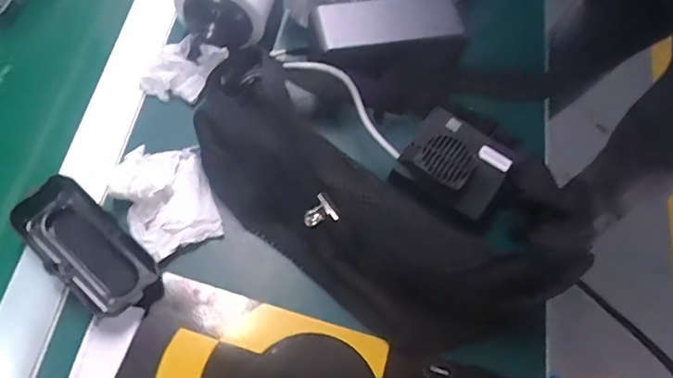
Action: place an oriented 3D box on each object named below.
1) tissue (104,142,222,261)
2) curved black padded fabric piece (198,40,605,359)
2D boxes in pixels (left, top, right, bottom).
[{"bbox_3d":[-0.125,0.003,0.380,0.062,0.029,0.080,-17,68,-15],"label":"tissue"},{"bbox_3d":[0.015,0.010,0.370,0.291,0.085,0.114,33,65,8],"label":"curved black padded fabric piece"}]

